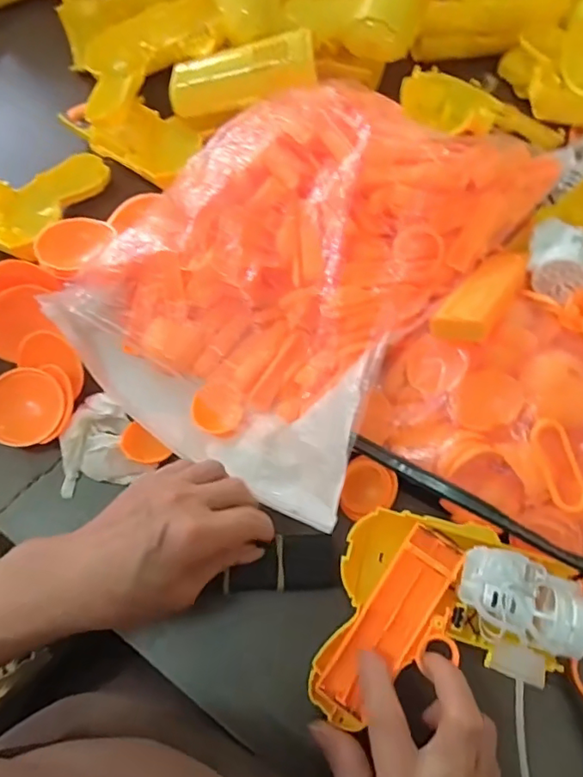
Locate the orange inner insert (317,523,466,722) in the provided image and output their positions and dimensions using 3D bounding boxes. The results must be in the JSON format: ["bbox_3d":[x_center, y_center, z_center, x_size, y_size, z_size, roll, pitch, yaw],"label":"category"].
[{"bbox_3d":[0.059,0.133,0.309,0.034,0.017,0.108,36,81,16],"label":"orange inner insert"}]

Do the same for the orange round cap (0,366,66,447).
[{"bbox_3d":[-0.187,0.012,0.372,0.053,0.005,0.054,1,74,-4],"label":"orange round cap"}]

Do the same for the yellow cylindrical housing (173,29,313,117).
[{"bbox_3d":[-0.043,-0.265,0.453,0.126,0.032,0.032,-8,66,14],"label":"yellow cylindrical housing"}]

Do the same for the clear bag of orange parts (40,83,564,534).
[{"bbox_3d":[0.022,-0.104,0.376,0.239,0.068,0.344,38,74,17],"label":"clear bag of orange parts"}]

